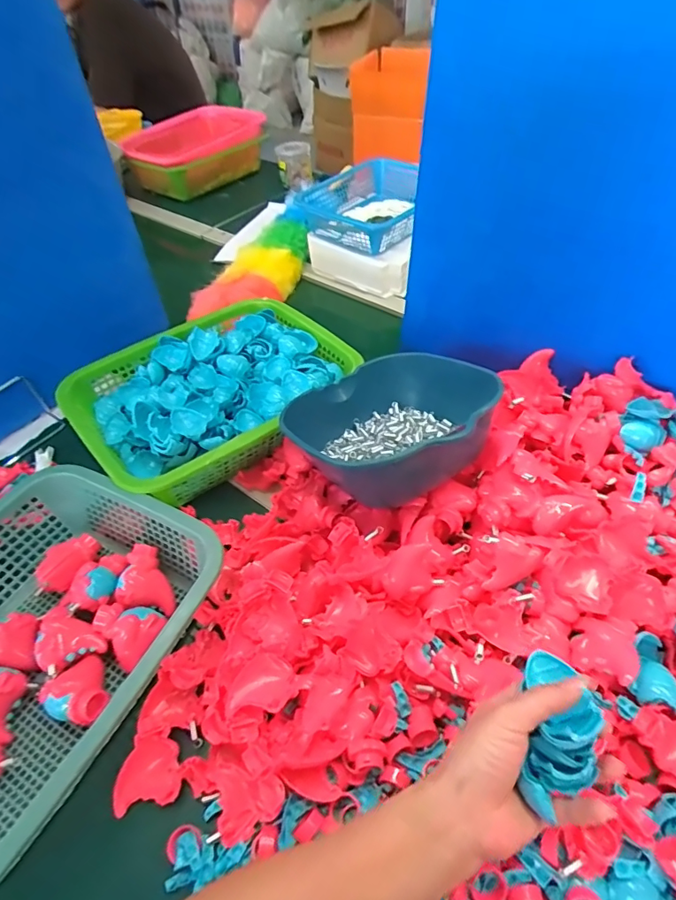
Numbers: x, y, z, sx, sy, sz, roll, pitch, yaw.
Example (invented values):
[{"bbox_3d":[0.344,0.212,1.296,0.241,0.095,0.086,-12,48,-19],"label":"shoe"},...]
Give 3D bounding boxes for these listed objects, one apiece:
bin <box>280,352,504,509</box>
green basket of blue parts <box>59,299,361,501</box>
[{"bbox_3d":[0.069,-0.025,0.549,0.186,0.088,0.209,-33,37,-18],"label":"bin"},{"bbox_3d":[-0.161,-0.092,0.663,0.353,0.088,0.255,-35,56,-23],"label":"green basket of blue parts"}]

